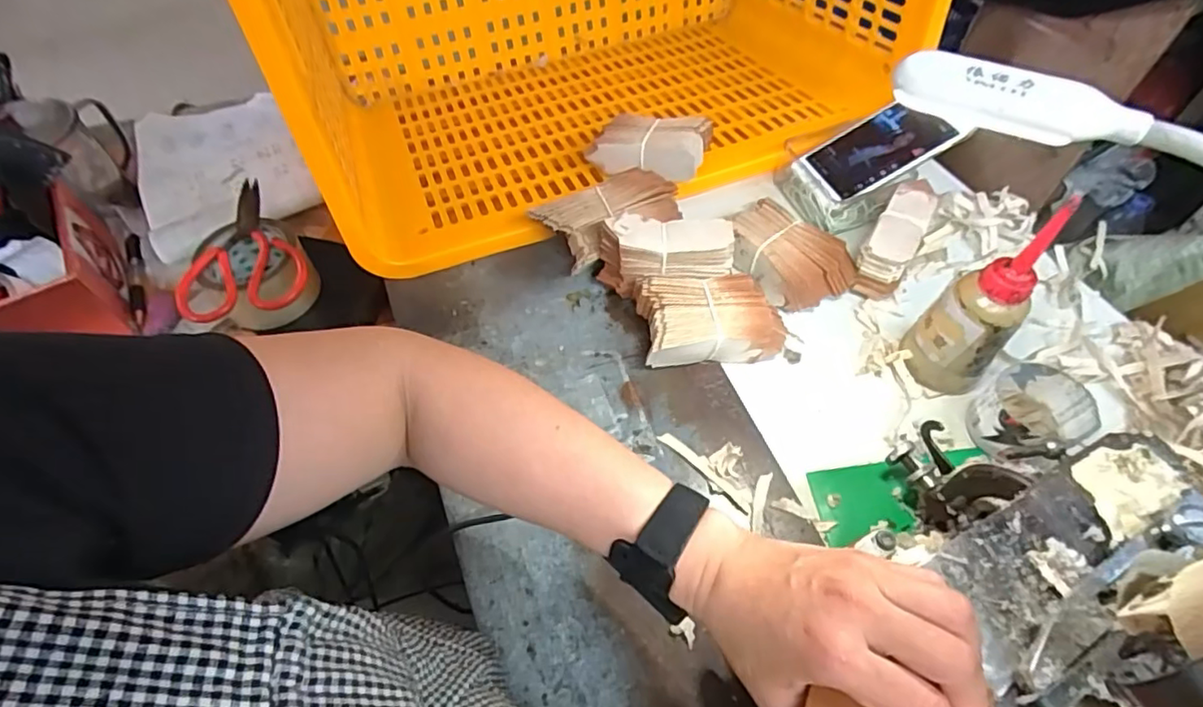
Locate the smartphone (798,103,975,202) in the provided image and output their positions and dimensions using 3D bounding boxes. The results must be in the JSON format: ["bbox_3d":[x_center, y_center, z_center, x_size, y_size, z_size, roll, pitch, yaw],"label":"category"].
[{"bbox_3d":[0.271,-0.201,0.593,0.129,0.012,0.077,-28,59,9],"label":"smartphone"}]

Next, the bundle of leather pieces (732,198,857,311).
[{"bbox_3d":[0.172,-0.091,0.567,0.075,0.038,0.116,-34,62,-19],"label":"bundle of leather pieces"}]

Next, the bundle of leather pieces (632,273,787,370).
[{"bbox_3d":[0.094,-0.029,0.527,0.117,0.046,0.071,-5,56,-2],"label":"bundle of leather pieces"}]

